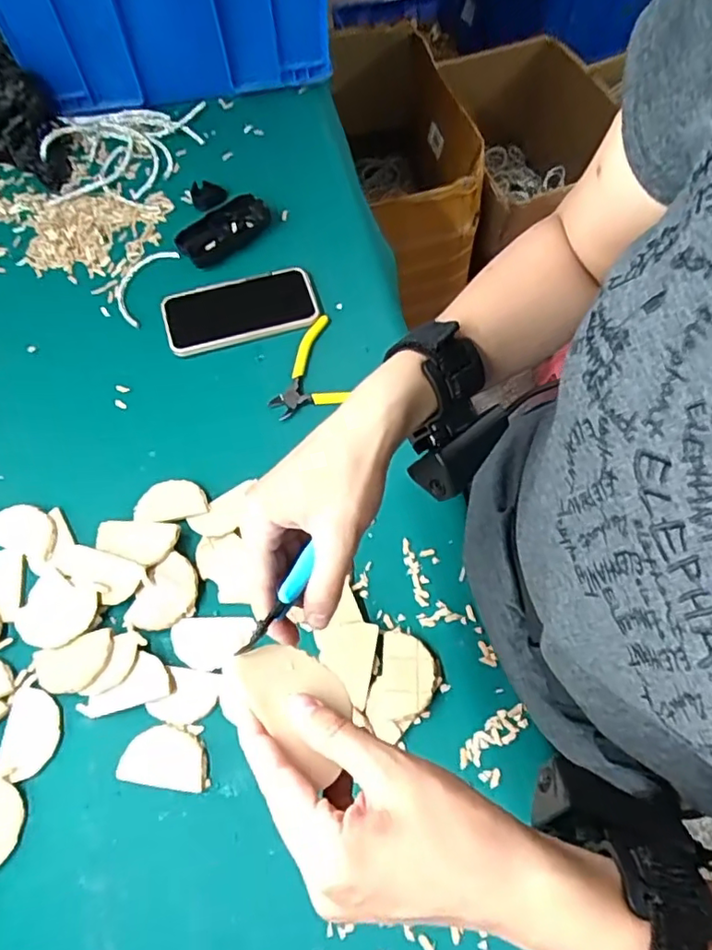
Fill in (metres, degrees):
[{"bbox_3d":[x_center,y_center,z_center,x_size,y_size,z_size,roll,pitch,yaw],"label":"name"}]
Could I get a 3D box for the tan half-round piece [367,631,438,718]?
[{"bbox_3d":[0.041,0.167,0.476,0.049,0.013,0.068,13,67,7],"label":"tan half-round piece"}]

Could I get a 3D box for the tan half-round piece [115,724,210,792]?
[{"bbox_3d":[-0.150,0.223,0.457,0.069,0.006,0.043,5,67,4],"label":"tan half-round piece"}]

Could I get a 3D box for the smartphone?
[{"bbox_3d":[-0.127,-0.182,0.632,0.162,0.015,0.079,-16,67,-6],"label":"smartphone"}]

